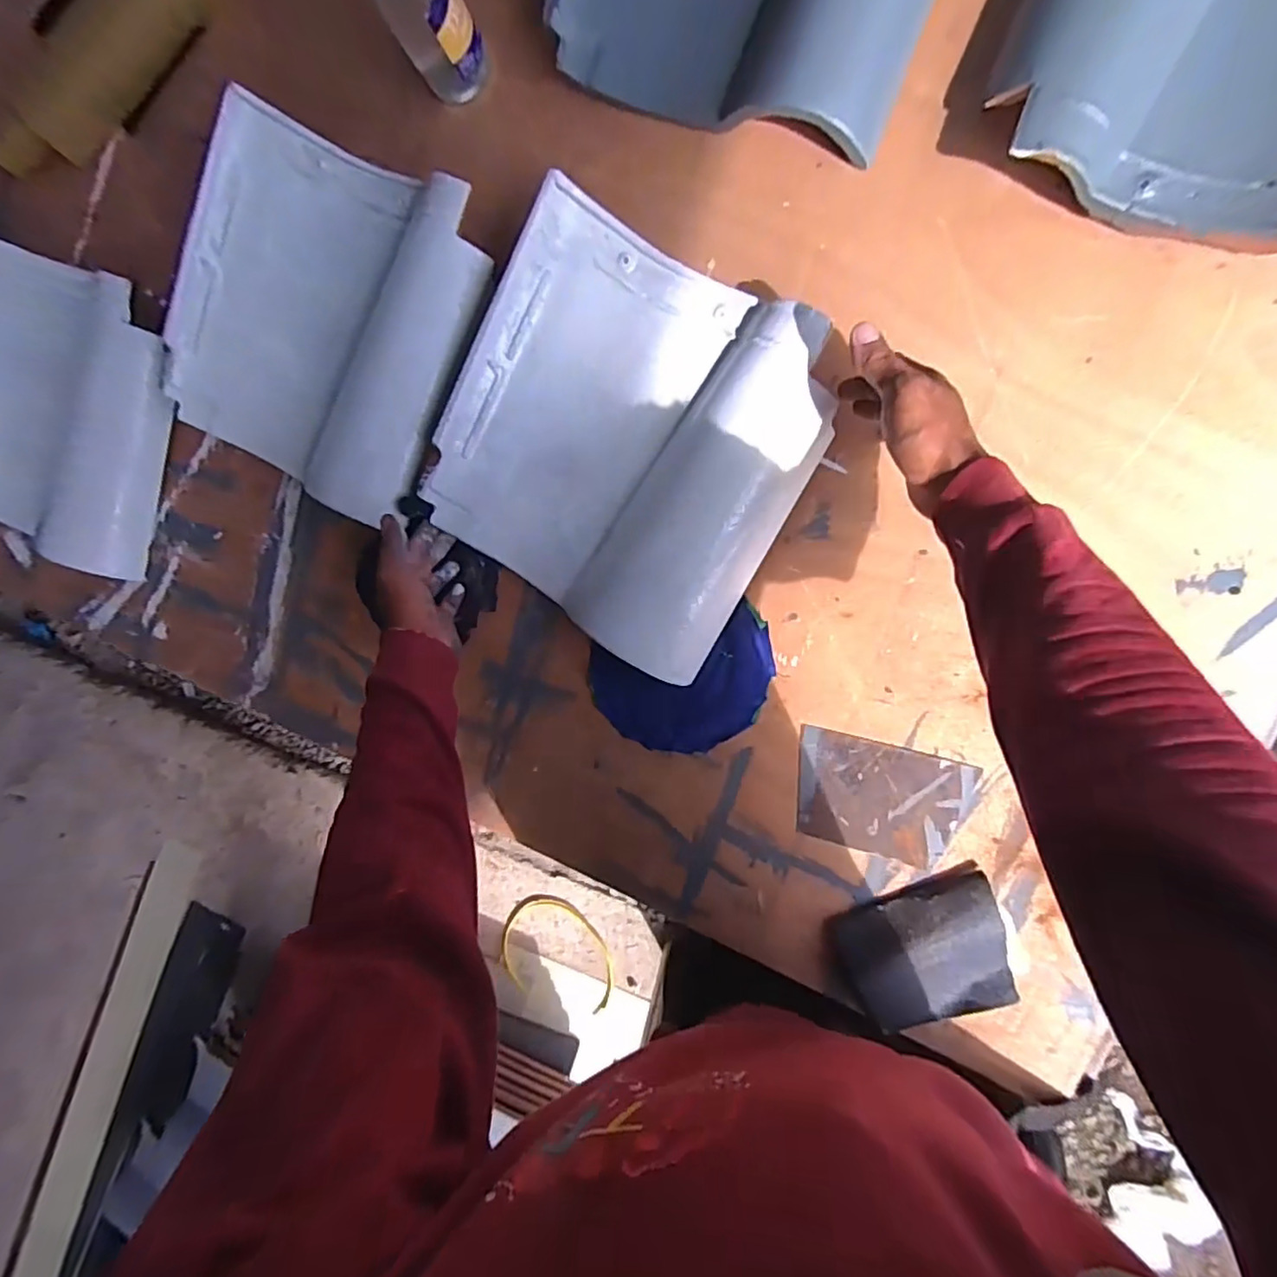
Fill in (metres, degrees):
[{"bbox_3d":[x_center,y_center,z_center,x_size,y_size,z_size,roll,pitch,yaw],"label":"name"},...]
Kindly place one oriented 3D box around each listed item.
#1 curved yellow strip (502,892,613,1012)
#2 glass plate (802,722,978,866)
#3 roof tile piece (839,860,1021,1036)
[{"bbox_3d":[-0.182,0.718,1.412,0.273,0.021,0.215,13,80,9],"label":"curved yellow strip"},{"bbox_3d":[0.211,0.142,0.542,0.140,0.004,0.098,13,95,15],"label":"glass plate"},{"bbox_3d":[0.248,0.273,0.525,0.131,0.028,0.116,-22,85,7],"label":"roof tile piece"}]

